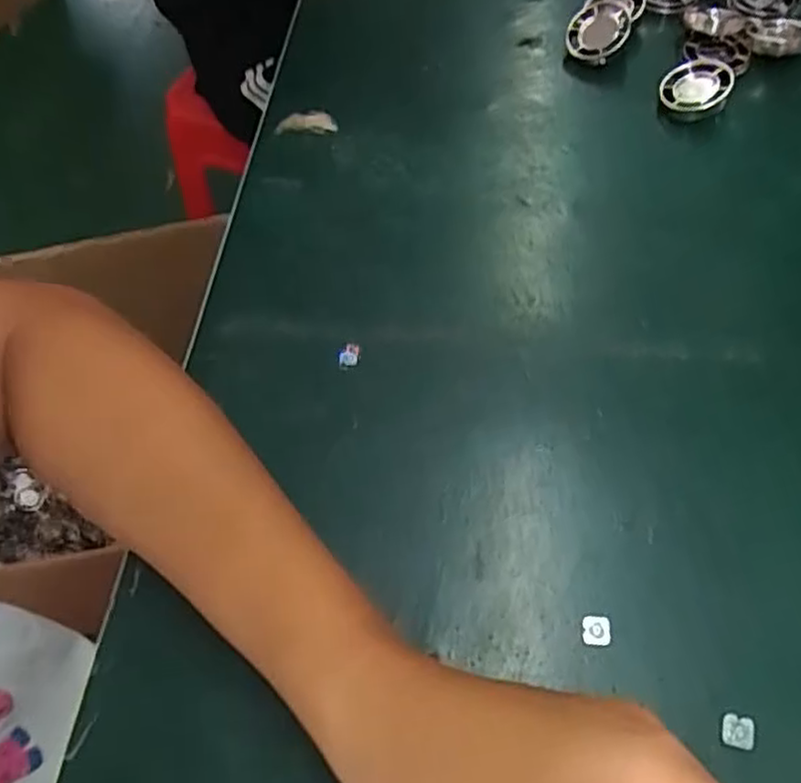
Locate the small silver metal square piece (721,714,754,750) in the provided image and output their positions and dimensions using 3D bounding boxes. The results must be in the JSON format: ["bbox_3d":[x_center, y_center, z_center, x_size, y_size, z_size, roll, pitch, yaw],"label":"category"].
[{"bbox_3d":[0.119,0.119,0.246,0.011,0.004,0.010,13,62,11],"label":"small silver metal square piece"}]

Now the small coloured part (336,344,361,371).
[{"bbox_3d":[-0.025,-0.017,0.339,0.011,0.004,0.012,-10,60,-2],"label":"small coloured part"}]

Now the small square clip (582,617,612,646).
[{"bbox_3d":[0.075,0.091,0.267,0.010,0.004,0.011,2,60,5],"label":"small square clip"}]

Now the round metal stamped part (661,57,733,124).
[{"bbox_3d":[0.171,-0.175,0.407,0.038,0.007,0.040,-19,68,11],"label":"round metal stamped part"}]

